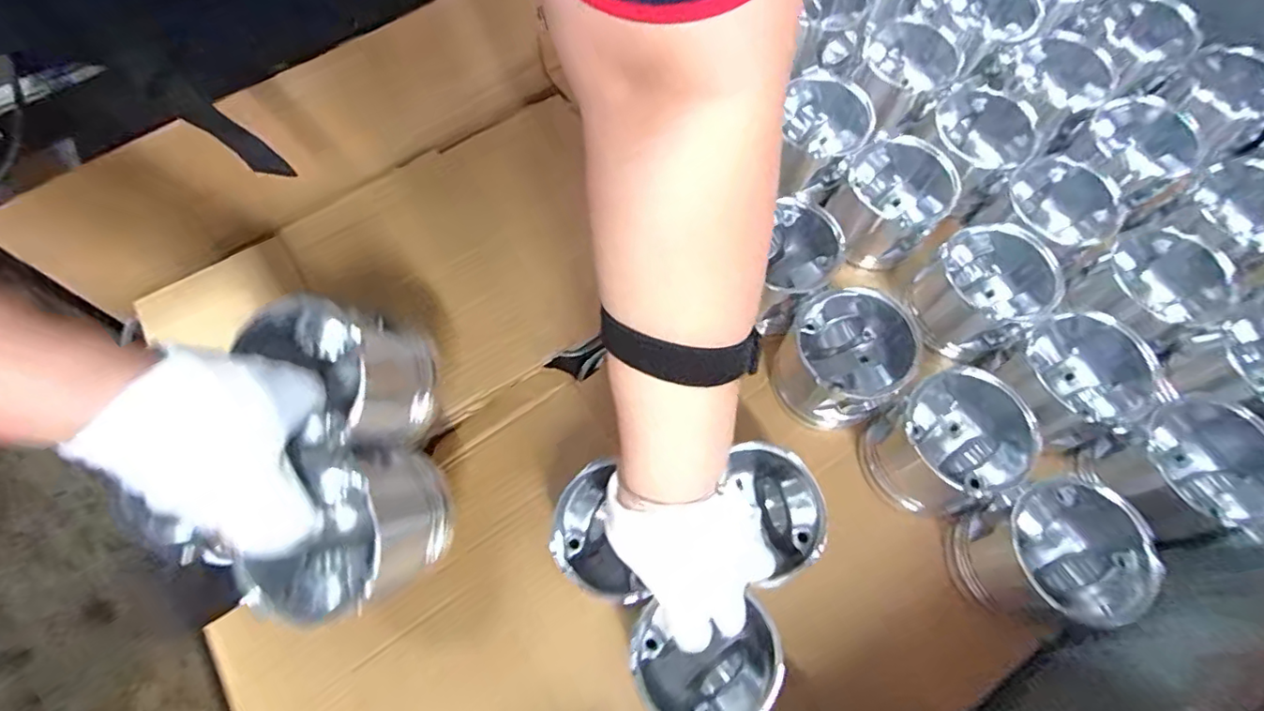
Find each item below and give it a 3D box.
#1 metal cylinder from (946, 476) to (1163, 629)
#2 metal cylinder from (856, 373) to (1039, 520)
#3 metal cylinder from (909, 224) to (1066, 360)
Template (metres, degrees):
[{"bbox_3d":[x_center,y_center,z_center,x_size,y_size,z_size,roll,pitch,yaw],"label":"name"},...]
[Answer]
[{"bbox_3d":[0.299,0.142,0.421,0.096,0.076,0.090,0,66,0],"label":"metal cylinder"},{"bbox_3d":[0.244,0.069,0.450,0.101,0.077,0.088,-18,68,-8],"label":"metal cylinder"},{"bbox_3d":[0.302,-0.055,0.504,0.089,0.072,0.091,0,66,0],"label":"metal cylinder"}]

